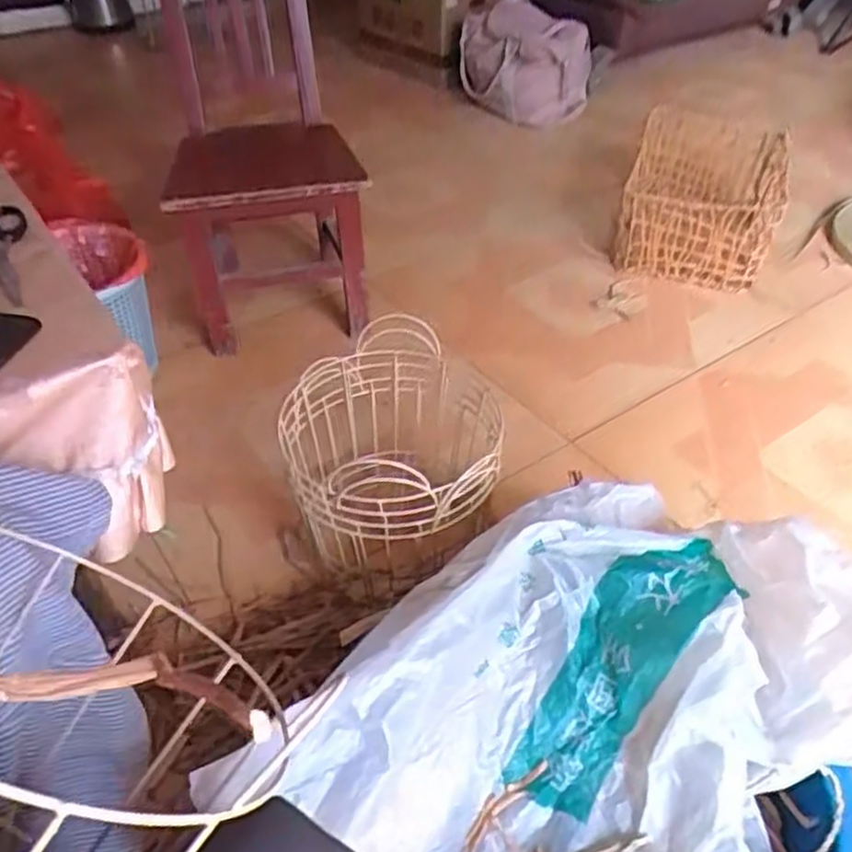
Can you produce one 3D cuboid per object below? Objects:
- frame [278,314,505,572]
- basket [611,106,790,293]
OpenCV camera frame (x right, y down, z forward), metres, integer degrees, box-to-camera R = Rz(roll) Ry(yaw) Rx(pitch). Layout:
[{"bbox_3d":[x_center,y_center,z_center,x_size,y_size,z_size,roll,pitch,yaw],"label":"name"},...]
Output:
[{"bbox_3d":[-0.044,0.031,0.920,0.246,0.231,0.297,-8,44,-8],"label":"frame"},{"bbox_3d":[0.580,-0.483,1.543,0.303,0.181,0.411,12,45,13],"label":"basket"}]

